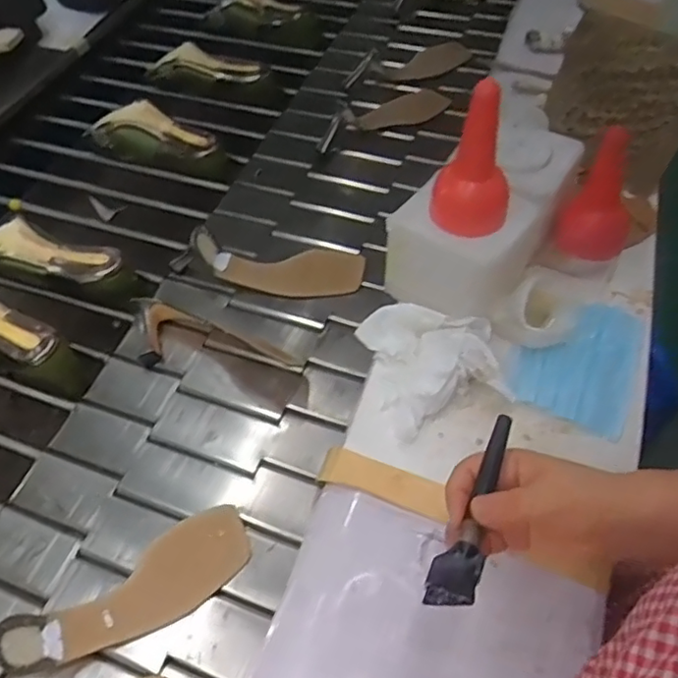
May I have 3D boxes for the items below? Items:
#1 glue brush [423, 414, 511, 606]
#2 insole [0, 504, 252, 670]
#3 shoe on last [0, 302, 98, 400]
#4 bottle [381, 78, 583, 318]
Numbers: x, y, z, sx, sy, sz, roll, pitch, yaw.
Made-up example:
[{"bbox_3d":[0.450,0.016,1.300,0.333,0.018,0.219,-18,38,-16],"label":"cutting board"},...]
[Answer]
[{"bbox_3d":[0.092,0.112,0.400,0.029,0.018,0.137,19,55,17],"label":"glue brush"},{"bbox_3d":[-0.180,0.222,0.531,0.218,0.053,0.074,-23,54,-31],"label":"insole"},{"bbox_3d":[-0.369,-0.001,0.673,0.192,0.068,0.068,21,55,1],"label":"shoe on last"},{"bbox_3d":[0.155,-0.162,0.607,0.114,0.202,0.212,29,59,22],"label":"bottle"}]

